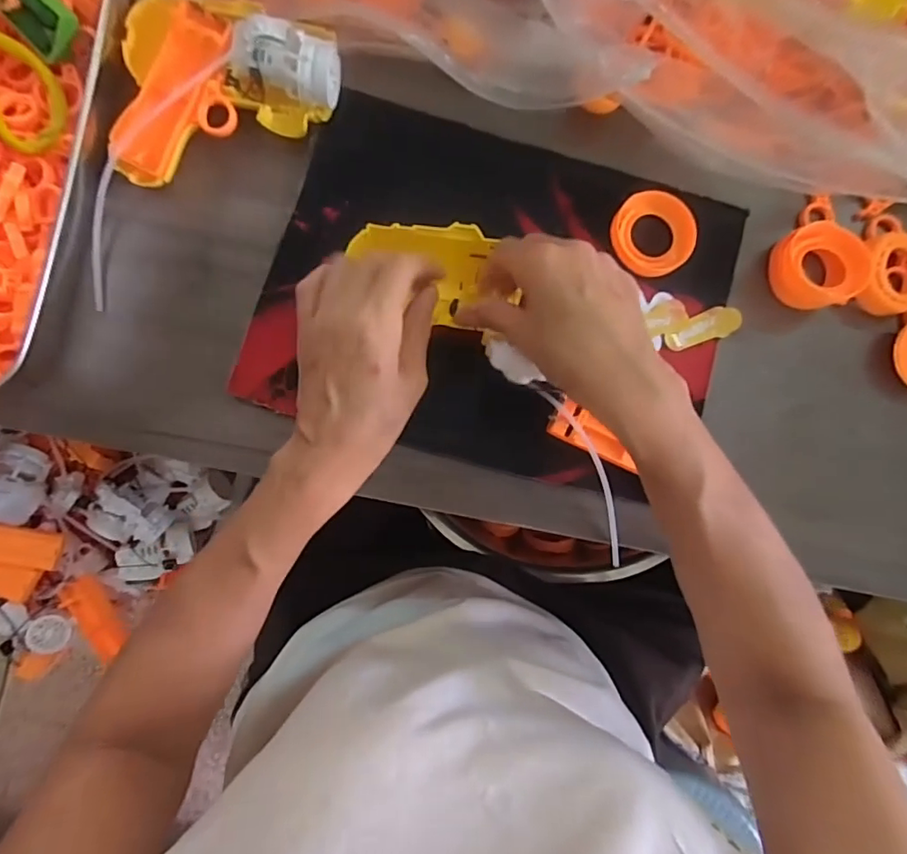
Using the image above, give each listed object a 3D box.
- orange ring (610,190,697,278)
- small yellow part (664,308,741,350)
[{"bbox_3d":[0.141,-0.136,0.382,0.057,0.012,0.057,0,86,-4],"label":"orange ring"},{"bbox_3d":[0.178,-0.070,0.386,0.055,0.007,0.022,-23,88,-5],"label":"small yellow part"}]

